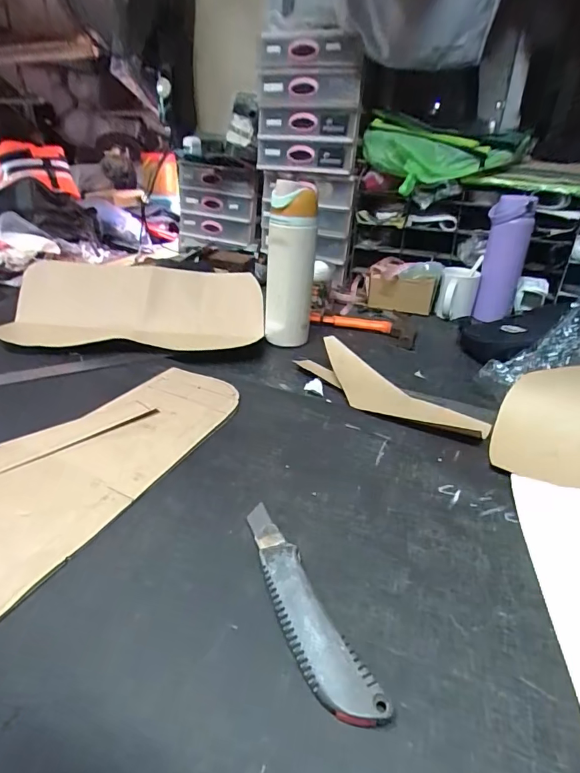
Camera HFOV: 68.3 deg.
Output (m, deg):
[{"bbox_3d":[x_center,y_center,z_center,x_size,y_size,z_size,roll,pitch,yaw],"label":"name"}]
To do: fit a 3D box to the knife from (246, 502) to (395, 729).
[{"bbox_3d":[0.003,0.150,0.301,0.034,0.024,0.170,-13,33,-26],"label":"knife"}]

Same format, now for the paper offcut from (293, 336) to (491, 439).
[{"bbox_3d":[0.131,0.002,0.602,0.282,0.060,0.076,23,35,32],"label":"paper offcut"}]

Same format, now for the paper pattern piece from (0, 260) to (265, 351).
[{"bbox_3d":[-0.259,-0.142,0.754,0.412,0.147,0.028,1,-8,-7],"label":"paper pattern piece"}]

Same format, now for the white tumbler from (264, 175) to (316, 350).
[{"bbox_3d":[-0.001,-0.185,0.687,0.075,0.254,0.063,4,29,3],"label":"white tumbler"}]

